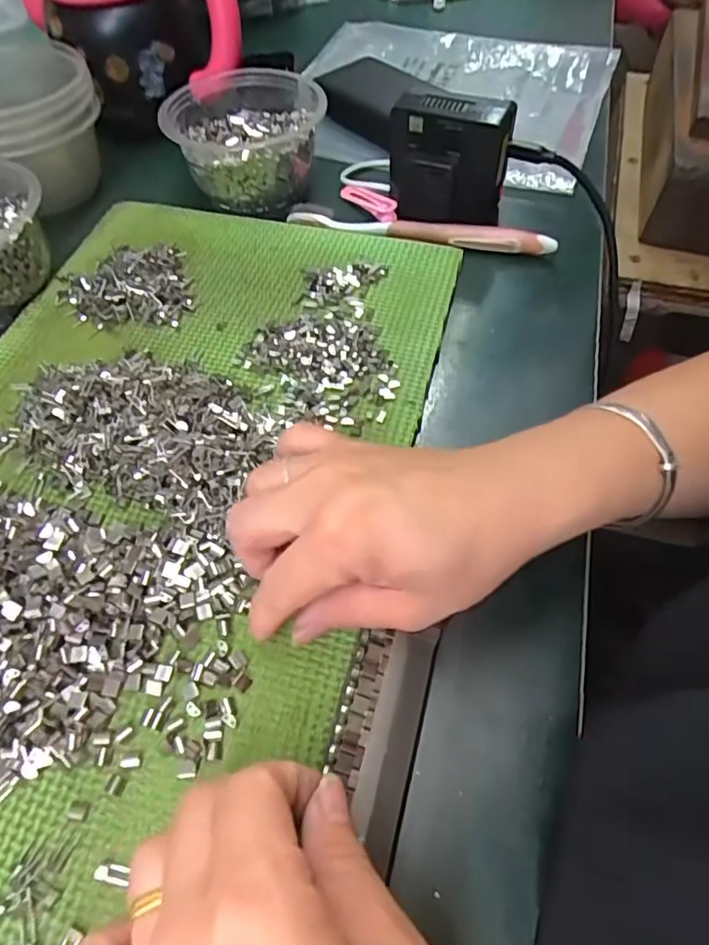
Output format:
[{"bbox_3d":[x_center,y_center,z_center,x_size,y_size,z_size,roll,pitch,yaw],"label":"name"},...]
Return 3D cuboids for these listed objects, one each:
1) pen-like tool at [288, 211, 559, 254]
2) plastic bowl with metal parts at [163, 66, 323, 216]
[{"bbox_3d":[0.044,-0.168,0.396,0.180,0.015,0.013,13,58,9],"label":"pen-like tool"},{"bbox_3d":[-0.084,-0.253,0.435,0.109,0.051,0.111,-1,57,1],"label":"plastic bowl with metal parts"}]

